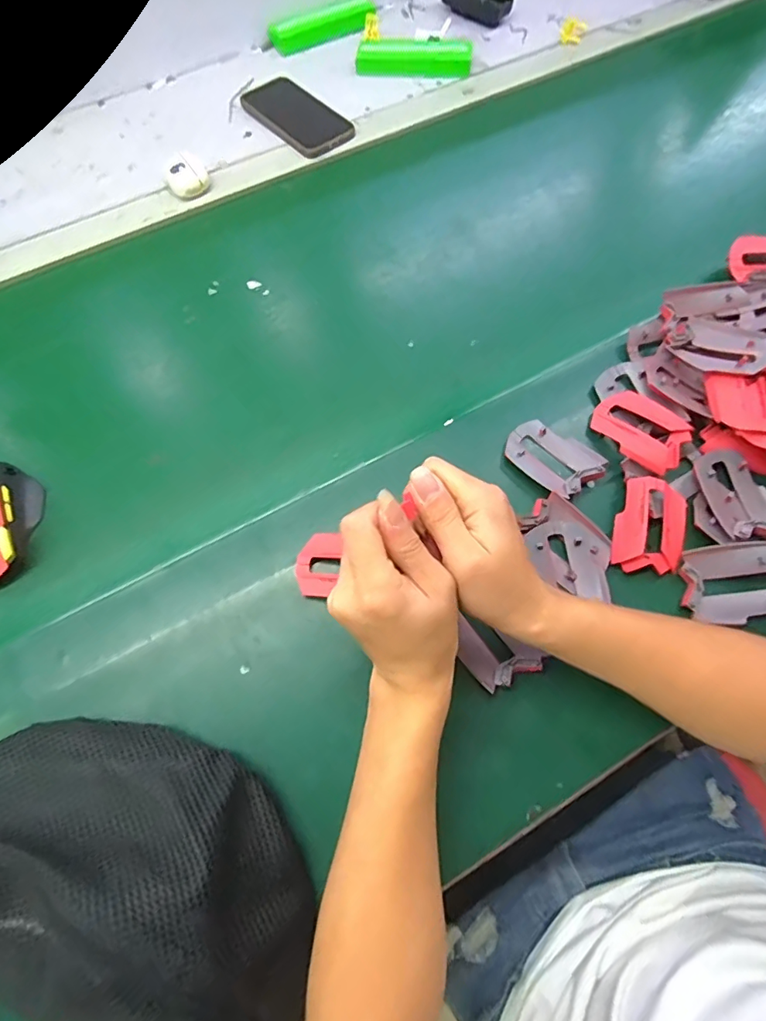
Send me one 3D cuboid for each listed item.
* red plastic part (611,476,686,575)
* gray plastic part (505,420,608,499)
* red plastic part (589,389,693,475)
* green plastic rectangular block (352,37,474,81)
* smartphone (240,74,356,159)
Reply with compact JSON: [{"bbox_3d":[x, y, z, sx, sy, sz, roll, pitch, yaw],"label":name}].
[{"bbox_3d":[0.221,0.012,0.404,0.055,0.013,0.078,22,70,10],"label":"red plastic part"},{"bbox_3d":[0.150,-0.048,0.433,0.059,0.014,0.080,-42,73,-14],"label":"gray plastic part"},{"bbox_3d":[0.227,-0.072,0.431,0.055,0.023,0.080,-40,72,-14],"label":"red plastic part"},{"bbox_3d":[0.042,-0.614,0.666,0.154,0.029,0.038,2,68,2],"label":"green plastic rectangular block"},{"bbox_3d":[-0.110,-0.503,0.624,0.076,0.011,0.154,-41,73,-14],"label":"smartphone"}]

